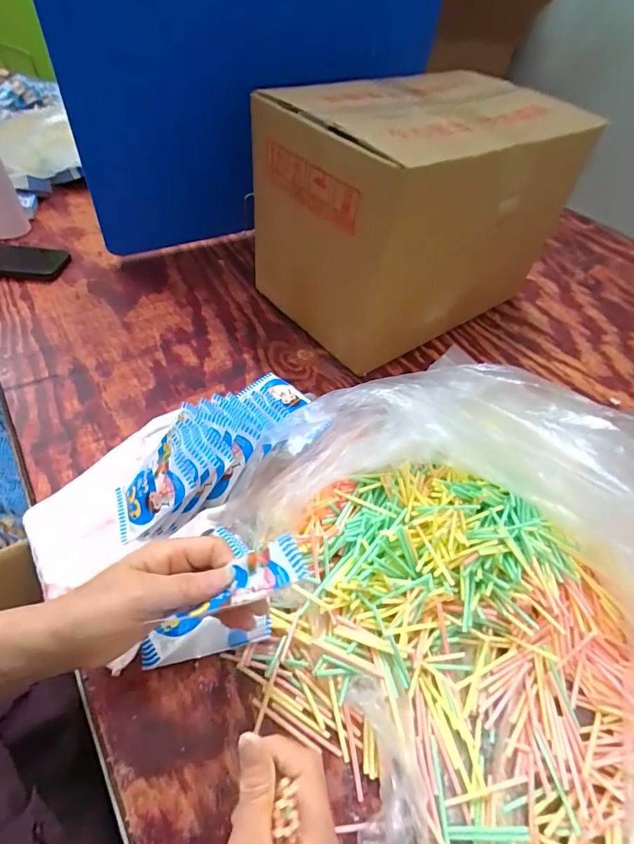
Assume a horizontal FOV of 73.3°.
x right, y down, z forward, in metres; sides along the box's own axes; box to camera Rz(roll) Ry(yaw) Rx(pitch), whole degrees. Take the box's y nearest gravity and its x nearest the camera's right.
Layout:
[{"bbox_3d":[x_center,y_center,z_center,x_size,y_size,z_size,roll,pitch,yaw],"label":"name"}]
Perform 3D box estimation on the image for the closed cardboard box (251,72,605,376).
[{"bbox_3d":[0.123,-0.282,0.606,0.355,0.276,0.256,-26,57,-25],"label":"closed cardboard box"}]

